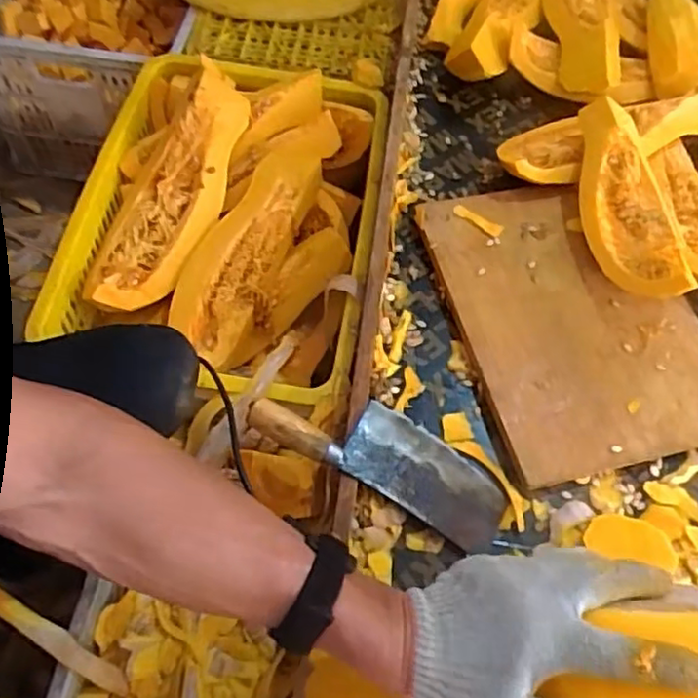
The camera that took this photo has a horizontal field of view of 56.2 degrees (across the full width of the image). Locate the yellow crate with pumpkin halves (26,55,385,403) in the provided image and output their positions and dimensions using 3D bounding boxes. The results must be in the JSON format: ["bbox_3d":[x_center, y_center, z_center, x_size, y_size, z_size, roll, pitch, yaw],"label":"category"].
[{"bbox_3d":[-0.157,-0.165,0.887,0.362,0.162,0.517,9,60,0],"label":"yellow crate with pumpkin halves"}]

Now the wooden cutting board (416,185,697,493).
[{"bbox_3d":[0.260,-0.042,0.763,0.274,0.026,0.368,-12,62,-11],"label":"wooden cutting board"}]

